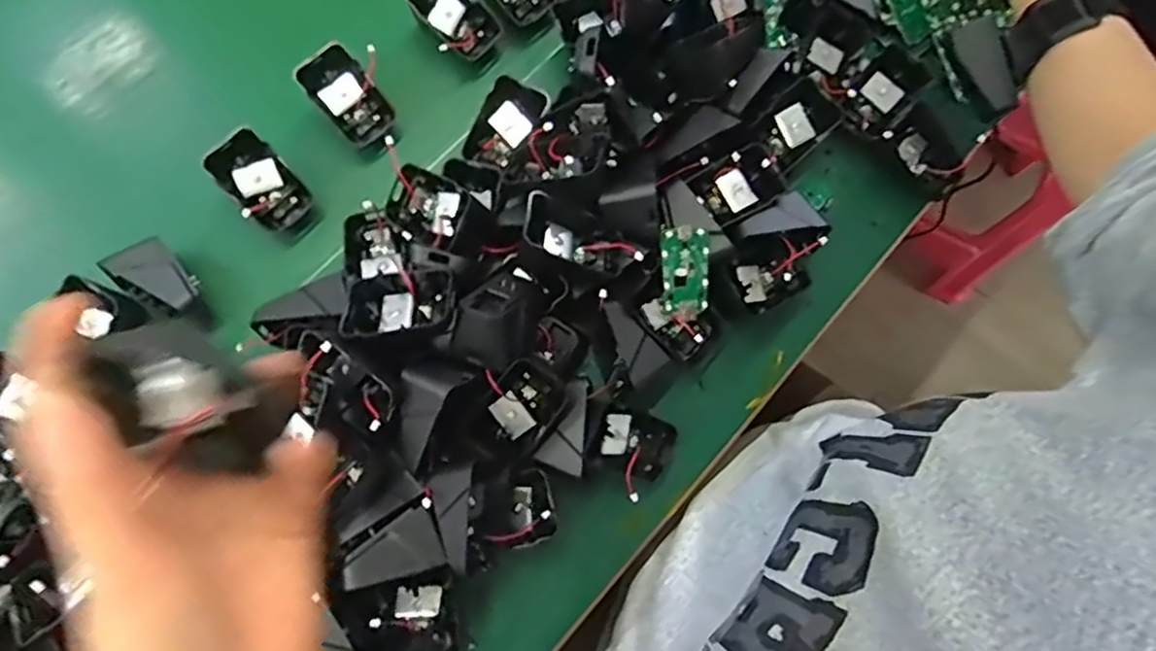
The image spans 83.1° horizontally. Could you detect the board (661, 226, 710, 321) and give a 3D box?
[{"bbox_3d":[0.074,-0.036,0.444,0.033,0.005,0.062,-8,108,-3],"label":"board"}]

